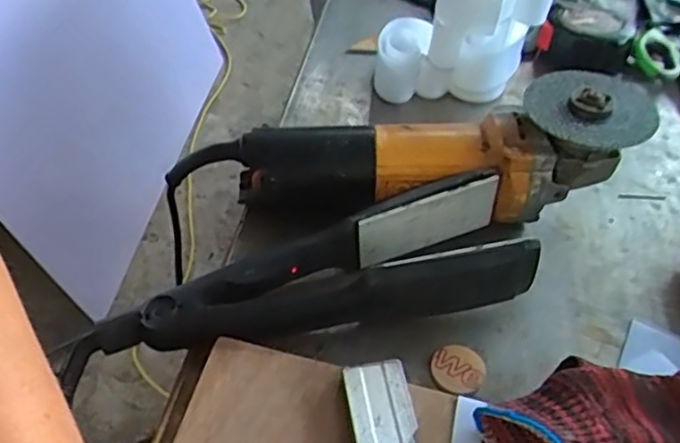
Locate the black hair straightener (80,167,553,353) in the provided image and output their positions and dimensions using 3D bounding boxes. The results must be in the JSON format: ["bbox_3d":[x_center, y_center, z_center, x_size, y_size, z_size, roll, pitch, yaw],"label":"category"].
[{"bbox_3d":[-0.015,0.032,0.422,0.272,0.057,0.076,-8,49,-13],"label":"black hair straightener"}]

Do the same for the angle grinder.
[{"bbox_3d":[0.046,-0.035,0.475,0.339,0.076,0.105,-7,46,4],"label":"angle grinder"}]

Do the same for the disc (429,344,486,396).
[{"bbox_3d":[0.073,0.091,0.412,0.032,0.004,0.032,3,46,-4],"label":"disc"}]

